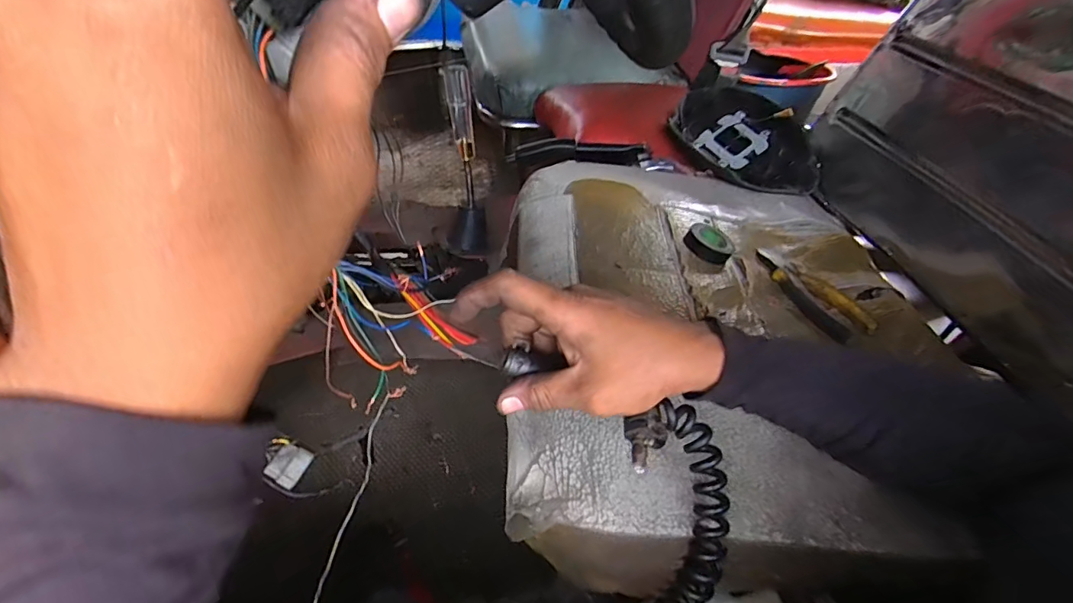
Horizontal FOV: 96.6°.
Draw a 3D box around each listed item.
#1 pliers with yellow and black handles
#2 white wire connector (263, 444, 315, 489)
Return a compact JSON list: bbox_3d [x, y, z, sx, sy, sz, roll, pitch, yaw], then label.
[{"bbox_3d":[0.284,-0.016,0.509,0.053,0.012,0.147,-14,47,-21],"label":"pliers with yellow and black handles"},{"bbox_3d":[-0.221,0.147,0.428,0.029,0.015,0.033,39,44,-9],"label":"white wire connector"}]

